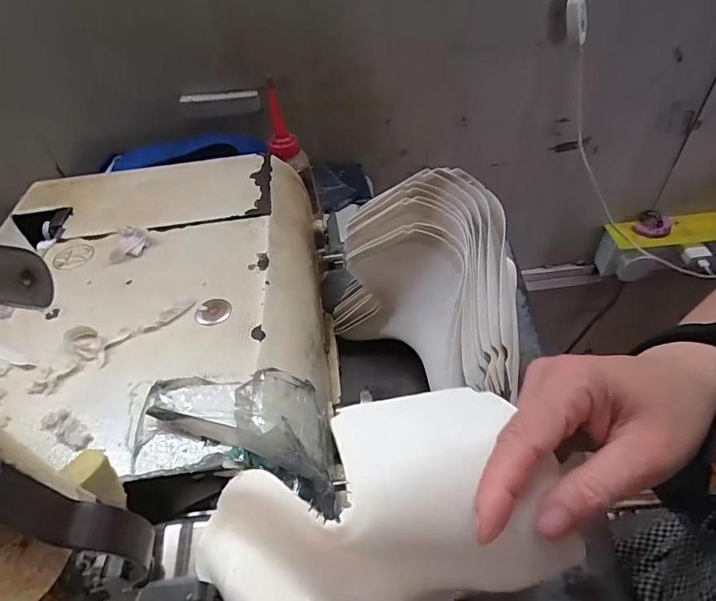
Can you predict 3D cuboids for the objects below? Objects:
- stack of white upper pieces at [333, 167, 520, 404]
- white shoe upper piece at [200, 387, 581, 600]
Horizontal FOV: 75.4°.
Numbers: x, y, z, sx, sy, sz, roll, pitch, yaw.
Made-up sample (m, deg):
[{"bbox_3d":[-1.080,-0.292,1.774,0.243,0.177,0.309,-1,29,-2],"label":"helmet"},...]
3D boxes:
[{"bbox_3d":[0.055,-0.003,0.391,0.144,0.130,0.160,-2,46,2],"label":"stack of white upper pieces"},{"bbox_3d":[0.004,0.128,0.200,0.138,0.073,0.192,22,51,23],"label":"white shoe upper piece"}]

